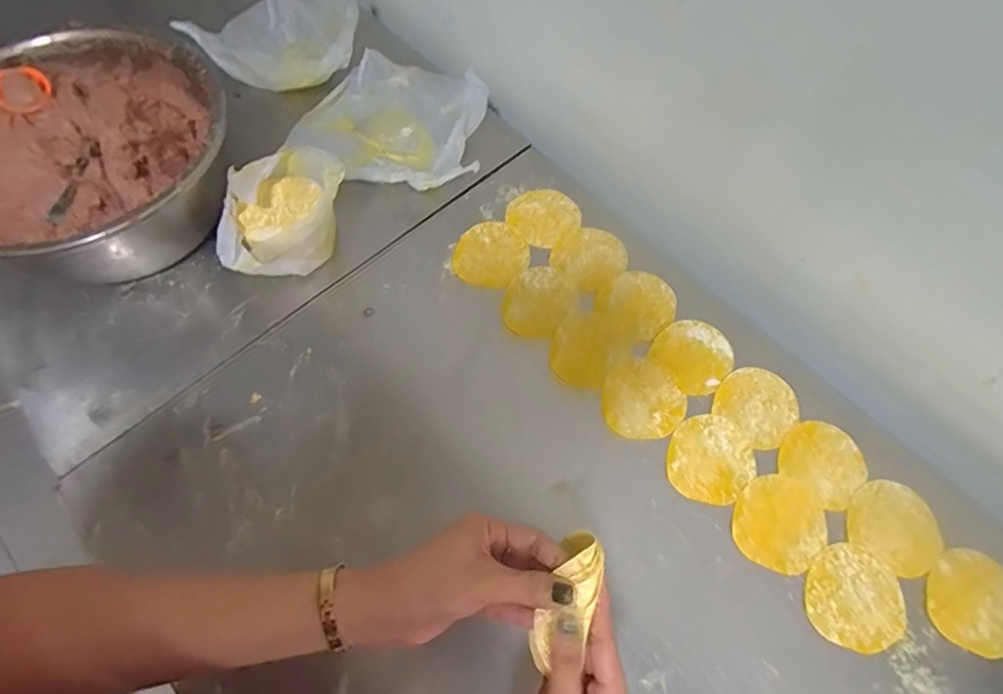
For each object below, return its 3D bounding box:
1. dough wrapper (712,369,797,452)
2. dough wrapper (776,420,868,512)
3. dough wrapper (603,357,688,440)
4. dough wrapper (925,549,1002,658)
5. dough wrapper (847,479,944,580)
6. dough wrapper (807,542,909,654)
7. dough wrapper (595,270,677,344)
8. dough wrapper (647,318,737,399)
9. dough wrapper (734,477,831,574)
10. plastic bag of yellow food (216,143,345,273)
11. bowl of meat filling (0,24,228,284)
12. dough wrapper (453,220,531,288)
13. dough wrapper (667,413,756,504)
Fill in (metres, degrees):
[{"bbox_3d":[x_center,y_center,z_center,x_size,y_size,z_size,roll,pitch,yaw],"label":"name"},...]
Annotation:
[{"bbox_3d":[0.254,0.057,0.554,0.075,0.004,0.075,-38,71,-17],"label":"dough wrapper"},{"bbox_3d":[0.304,0.107,0.529,0.075,0.004,0.072,41,70,16],"label":"dough wrapper"},{"bbox_3d":[0.137,0.052,0.551,0.079,0.004,0.077,1,64,-1],"label":"dough wrapper"},{"bbox_3d":[0.408,0.218,0.481,0.079,0.004,0.079,-1,68,2],"label":"dough wrapper"},{"bbox_3d":[0.355,0.160,0.506,0.076,0.004,0.074,39,70,16],"label":"dough wrapper"},{"bbox_3d":[0.303,0.212,0.477,0.077,0.004,0.083,23,66,9],"label":"dough wrapper"},{"bbox_3d":[0.145,-0.046,0.597,0.079,0.004,0.075,-37,71,-17],"label":"dough wrapper"},{"bbox_3d":[0.199,0.007,0.576,0.077,0.004,0.074,-36,70,-17],"label":"dough wrapper"},{"bbox_3d":[0.249,0.158,0.503,0.084,0.004,0.077,-32,69,-15],"label":"dough wrapper"},{"bbox_3d":[-0.227,-0.136,0.580,0.141,0.096,0.095,-31,69,-15],"label":"plastic bag of yellow food"},{"bbox_3d":[-0.407,-0.184,0.570,0.261,0.157,0.271,1,64,-1],"label":"bowl of meat filling"},{"bbox_3d":[-0.009,-0.103,0.622,0.078,0.005,0.083,1,64,-1],"label":"dough wrapper"},{"bbox_3d":[0.197,0.104,0.527,0.078,0.004,0.081,11,65,4],"label":"dough wrapper"}]

